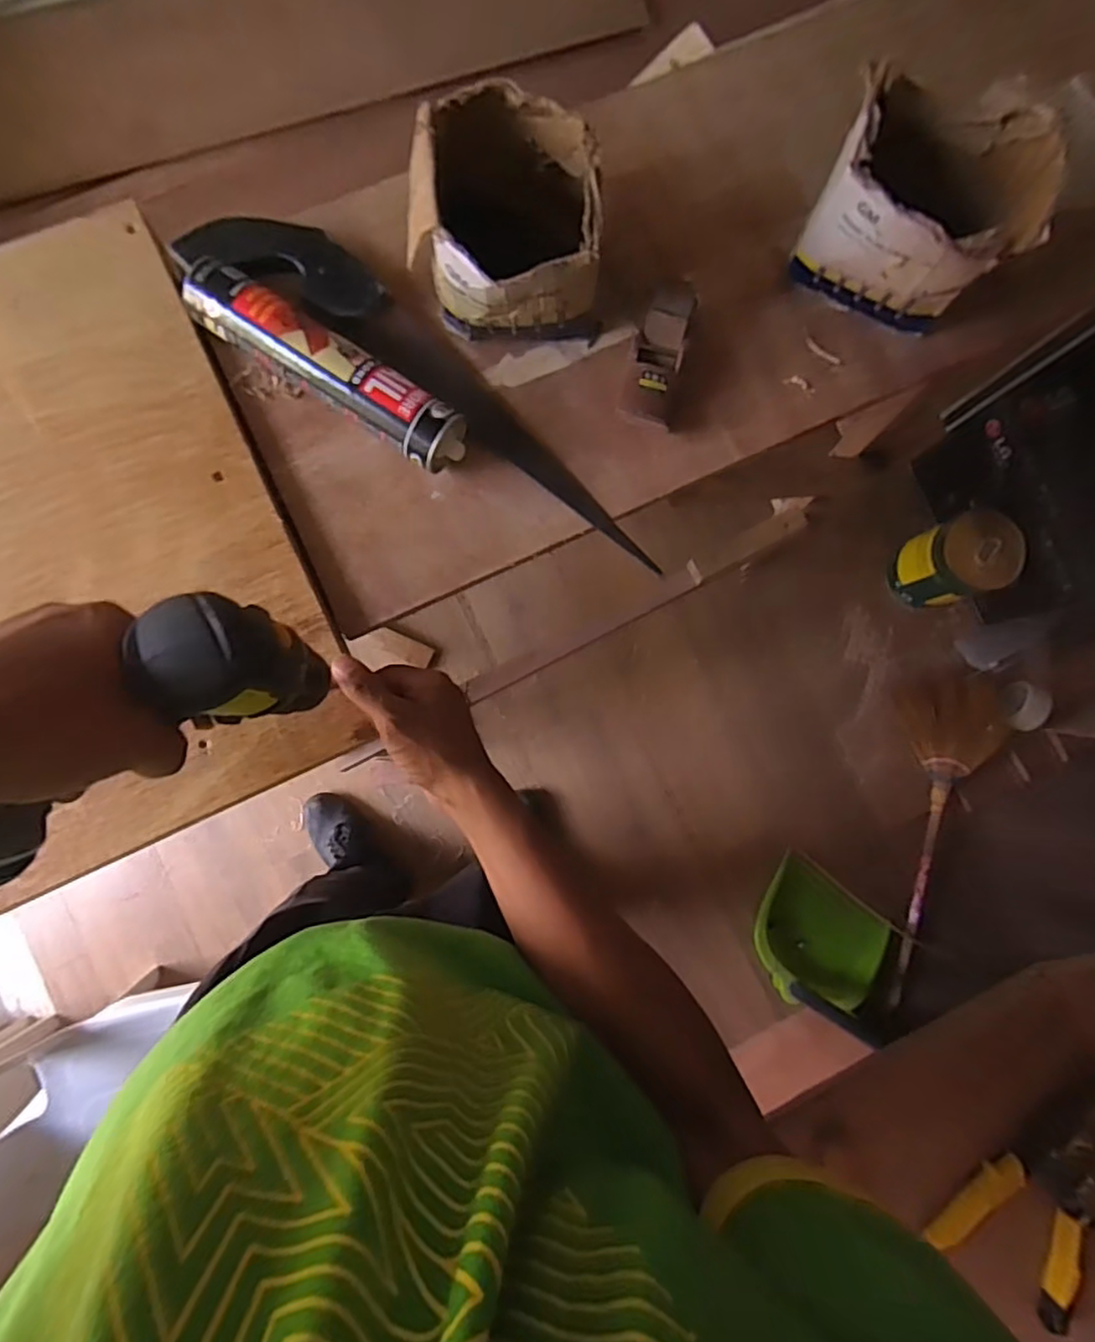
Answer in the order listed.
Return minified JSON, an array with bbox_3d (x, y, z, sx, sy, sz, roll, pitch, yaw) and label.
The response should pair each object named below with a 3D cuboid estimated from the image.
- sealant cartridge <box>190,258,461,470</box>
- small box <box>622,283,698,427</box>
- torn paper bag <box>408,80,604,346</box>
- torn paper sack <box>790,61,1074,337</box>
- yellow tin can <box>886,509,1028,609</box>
[{"bbox_3d":[-0.163,-0.222,0.476,0.224,0.043,0.047,31,87,-1],"label":"sealant cartridge"},{"bbox_3d":[0.084,-0.242,0.498,0.041,0.038,0.102,9,88,-2],"label":"small box"},{"bbox_3d":[-0.029,-0.322,0.467,0.139,0.098,0.137,-1,88,-3],"label":"torn paper bag"},{"bbox_3d":[0.276,-0.353,0.480,0.137,0.105,0.132,19,87,-2],"label":"torn paper sack"},{"bbox_3d":[0.801,-0.213,1.271,0.158,0.219,0.159,-25,87,-5],"label":"yellow tin can"}]

